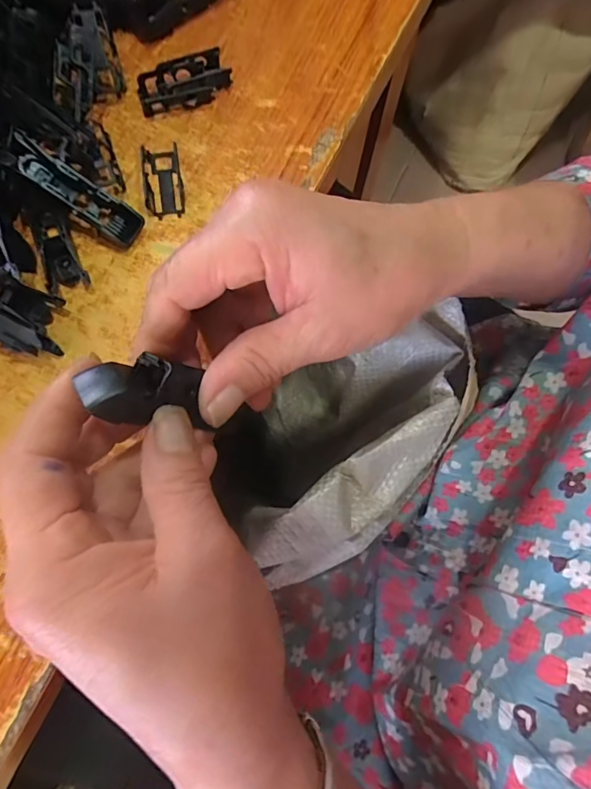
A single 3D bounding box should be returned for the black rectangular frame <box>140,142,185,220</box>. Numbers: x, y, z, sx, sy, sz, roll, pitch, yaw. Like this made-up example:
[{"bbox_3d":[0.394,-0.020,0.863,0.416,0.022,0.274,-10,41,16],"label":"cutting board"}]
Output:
[{"bbox_3d":[-0.072,-0.116,0.255,0.021,0.006,0.041,-9,76,-4],"label":"black rectangular frame"}]

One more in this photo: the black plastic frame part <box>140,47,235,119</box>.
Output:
[{"bbox_3d":[-0.063,-0.175,0.265,0.052,0.013,0.022,-22,77,-7],"label":"black plastic frame part"}]

